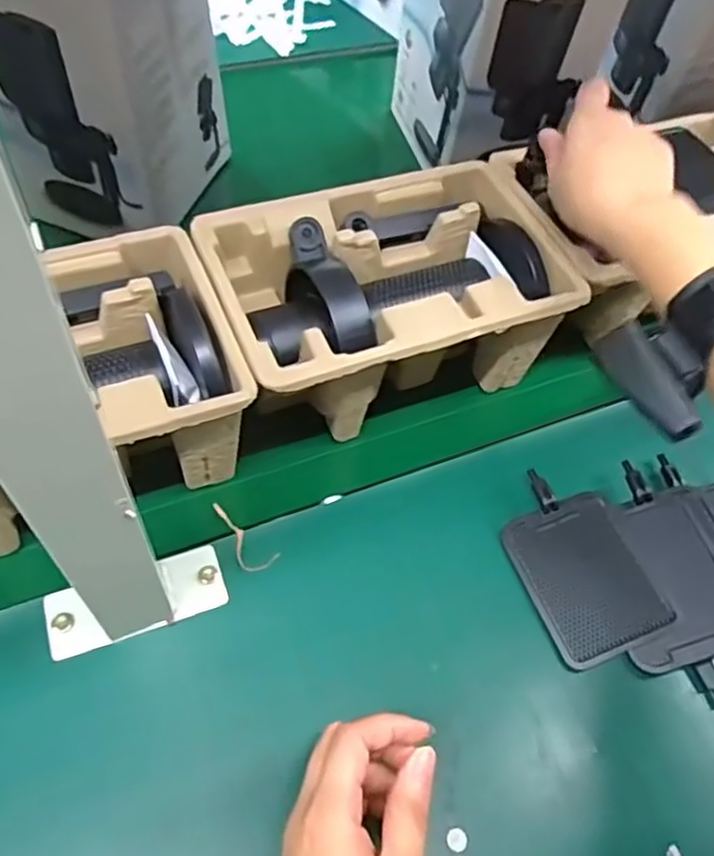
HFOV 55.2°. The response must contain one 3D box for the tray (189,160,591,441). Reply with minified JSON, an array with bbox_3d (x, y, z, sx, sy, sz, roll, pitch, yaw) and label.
[{"bbox_3d":[0.021,-0.081,0.485,0.226,0.120,0.146,-19,59,-16],"label":"tray"}]

